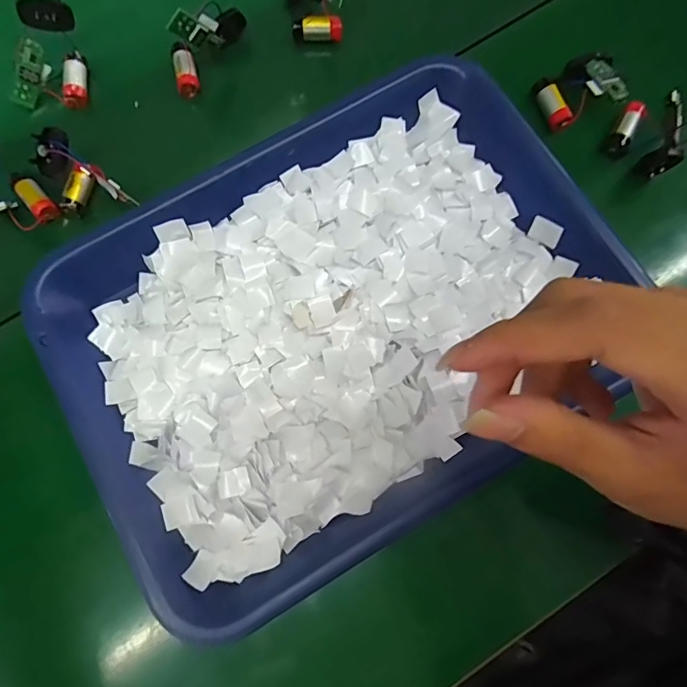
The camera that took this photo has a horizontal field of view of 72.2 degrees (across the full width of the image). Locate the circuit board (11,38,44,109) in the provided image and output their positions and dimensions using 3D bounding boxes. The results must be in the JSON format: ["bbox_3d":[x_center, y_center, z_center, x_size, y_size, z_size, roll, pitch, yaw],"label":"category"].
[{"bbox_3d":[-0.230,-0.196,0.343,0.004,0.015,0.045,44,118,47],"label":"circuit board"}]

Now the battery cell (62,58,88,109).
[{"bbox_3d":[-0.198,-0.192,0.347,0.015,0.011,0.034,2,94,2],"label":"battery cell"}]

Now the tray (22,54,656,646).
[{"bbox_3d":[0.000,-0.016,0.294,0.335,0.032,0.253,-28,79,-5],"label":"tray"}]

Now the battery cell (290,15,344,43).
[{"bbox_3d":[-0.020,-0.237,0.355,0.037,0.013,0.010,-3,80,-1],"label":"battery cell"}]

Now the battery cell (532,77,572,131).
[{"bbox_3d":[0.149,-0.174,0.338,0.012,0.014,0.040,-22,81,-5],"label":"battery cell"}]

